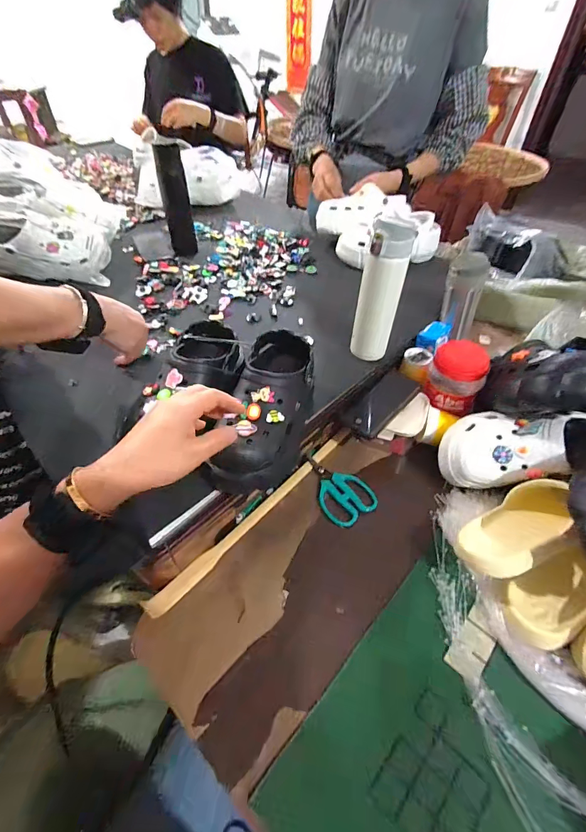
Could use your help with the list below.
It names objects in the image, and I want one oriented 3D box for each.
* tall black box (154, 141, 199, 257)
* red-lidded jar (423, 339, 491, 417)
[{"bbox_3d":[-0.279,-0.510,0.896,0.062,0.225,0.049,-11,48,-11],"label":"tall black box"},{"bbox_3d":[0.283,-0.067,0.654,0.091,0.098,0.075,23,51,19],"label":"red-lidded jar"}]

